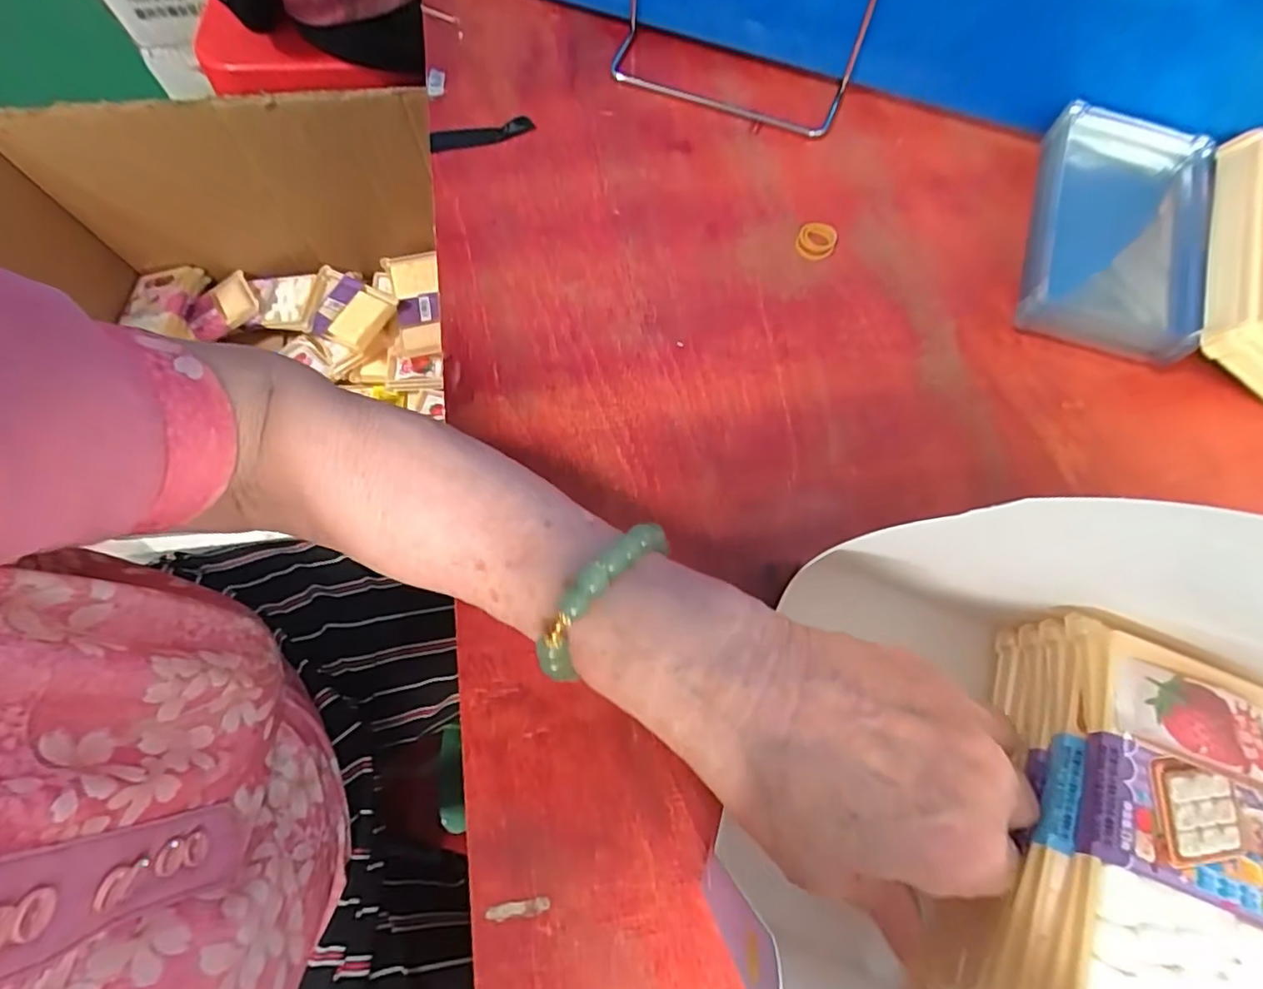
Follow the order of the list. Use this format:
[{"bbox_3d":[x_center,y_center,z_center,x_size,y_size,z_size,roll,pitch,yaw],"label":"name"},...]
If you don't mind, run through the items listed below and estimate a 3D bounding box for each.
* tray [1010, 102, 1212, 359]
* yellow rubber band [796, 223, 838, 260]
[{"bbox_3d":[0.268,-0.146,0.328,0.084,0.037,0.145,18,71,6],"label":"tray"},{"bbox_3d":[0.109,-0.149,0.345,0.022,0.007,0.023,0,70,0],"label":"yellow rubber band"}]

